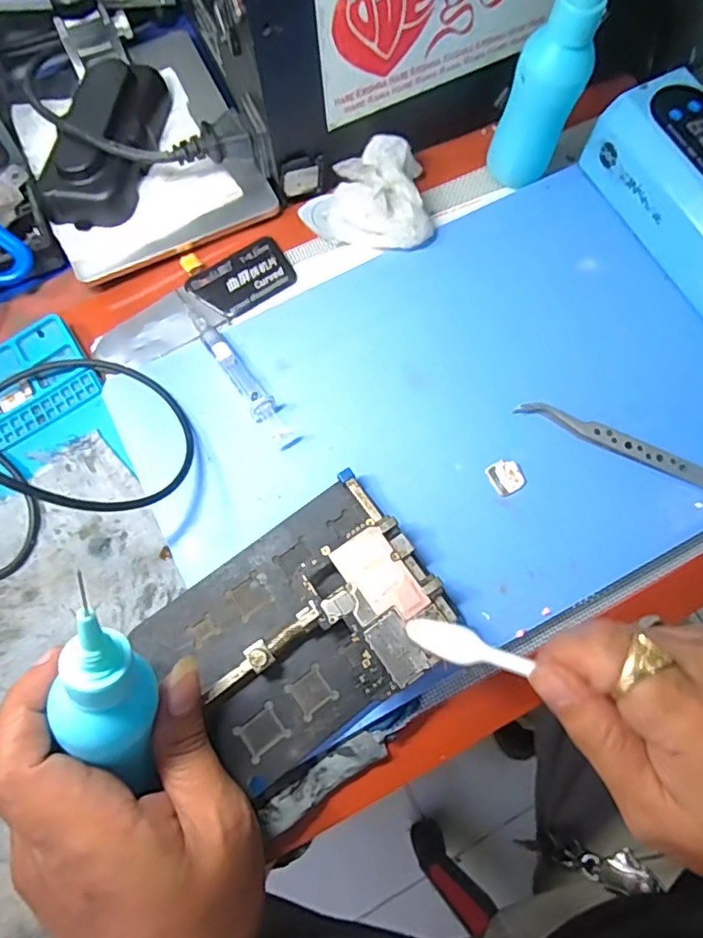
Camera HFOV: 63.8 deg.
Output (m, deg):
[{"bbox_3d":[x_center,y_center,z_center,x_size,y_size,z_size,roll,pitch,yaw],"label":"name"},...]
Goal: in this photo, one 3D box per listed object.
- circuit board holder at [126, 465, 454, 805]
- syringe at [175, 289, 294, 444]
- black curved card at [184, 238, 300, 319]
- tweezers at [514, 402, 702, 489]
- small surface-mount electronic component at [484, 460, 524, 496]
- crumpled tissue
[{"bbox_3d":[-0.021,0.070,0.253,0.117,0.025,0.089,-37,76,-10],"label":"circuit board holder"},{"bbox_3d":[-0.063,-0.058,0.294,0.013,0.013,0.105,-33,75,-9],"label":"syringe"},{"bbox_3d":[-0.061,-0.107,0.317,0.055,0.004,0.035,-31,83,-6],"label":"black curved card"},{"bbox_3d":[0.140,-0.010,0.280,0.118,0.007,0.012,24,75,8],"label":"tweezers"},{"bbox_3d":[0.076,0.004,0.279,0.015,0.004,0.016,-28,75,-8],"label":"small surface-mount electronic component"},{"bbox_3d":[0.008,-0.149,0.313,0.067,0.024,0.060,-8,73,-2],"label":"crumpled tissue"}]

